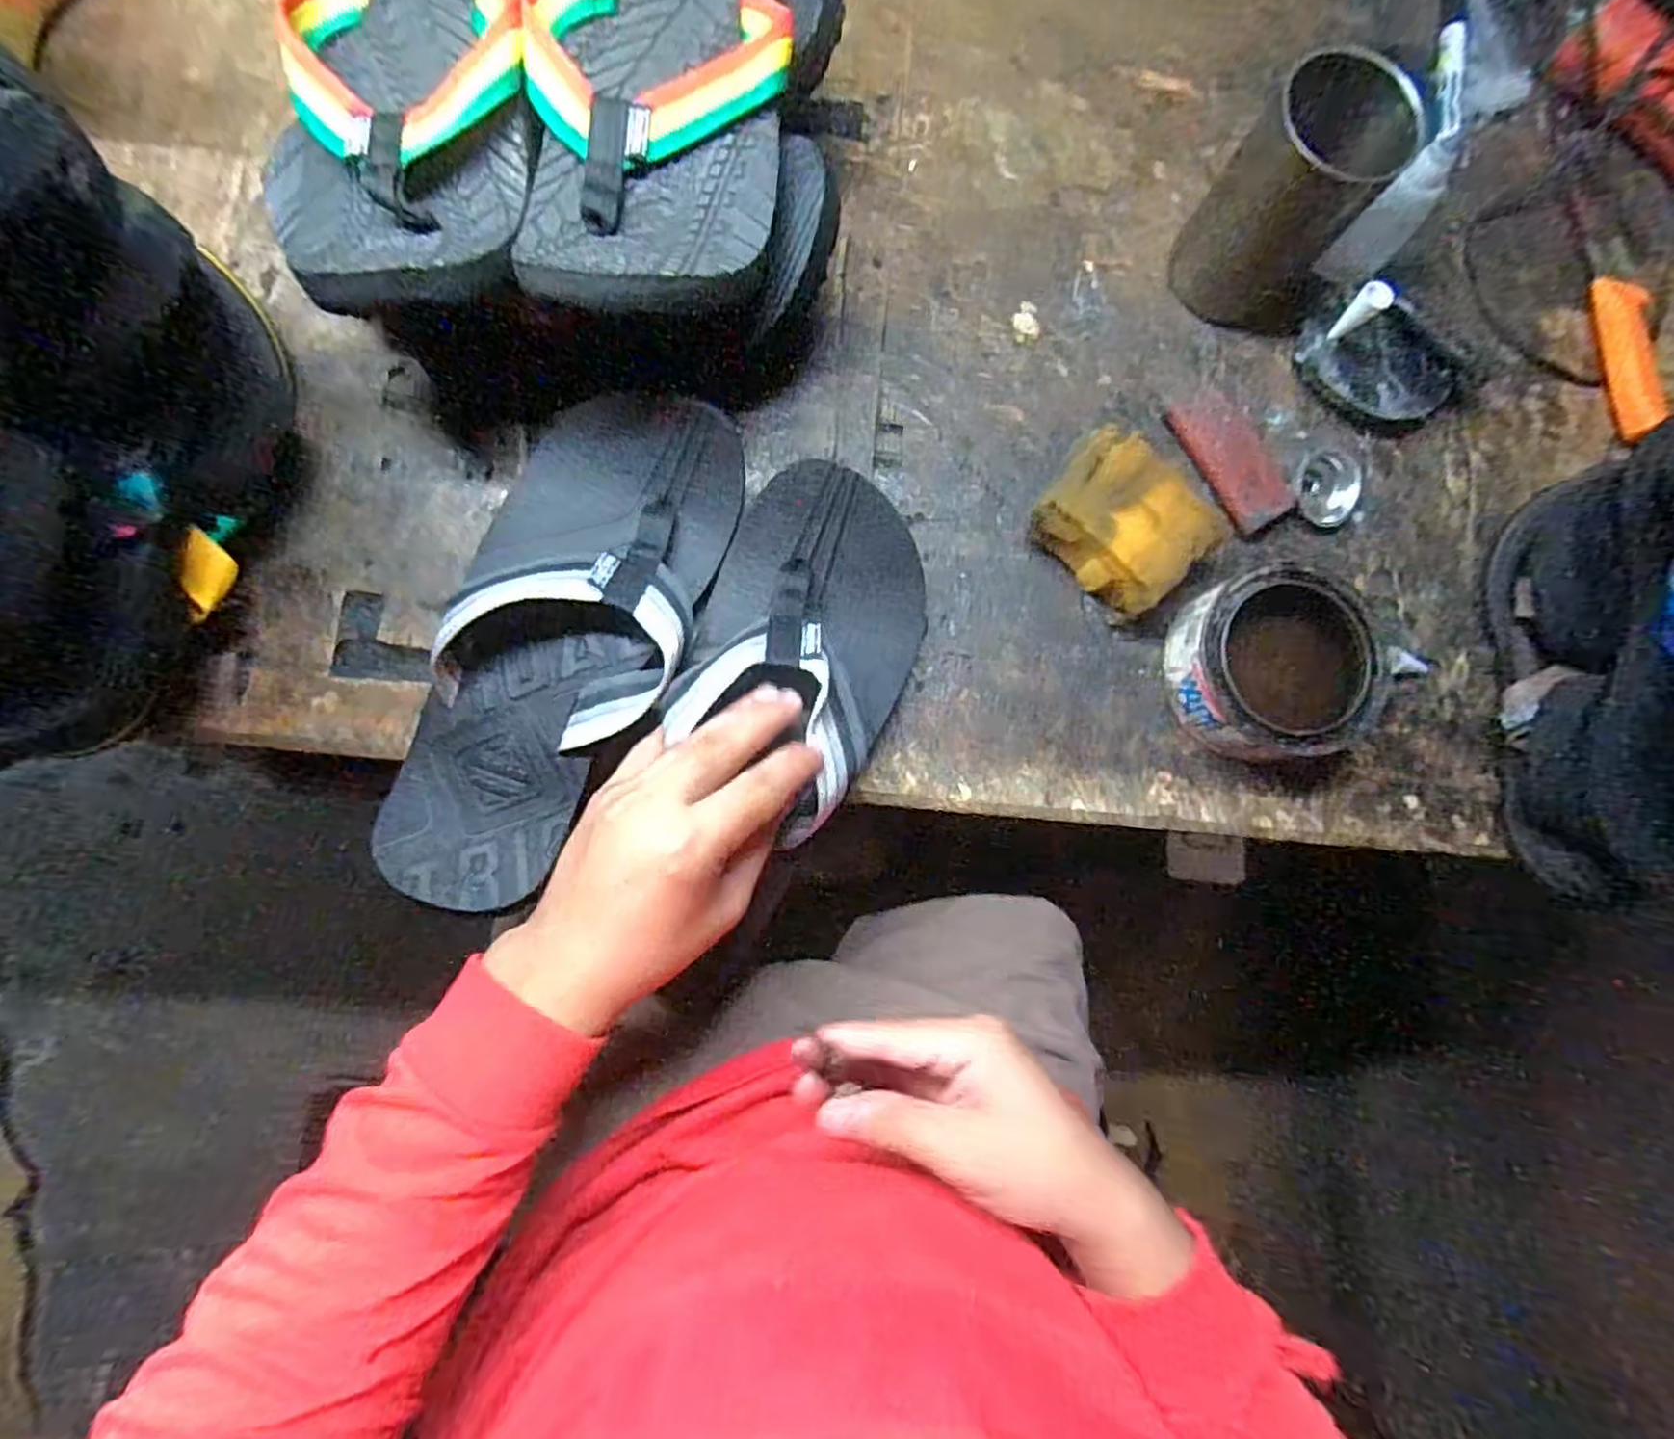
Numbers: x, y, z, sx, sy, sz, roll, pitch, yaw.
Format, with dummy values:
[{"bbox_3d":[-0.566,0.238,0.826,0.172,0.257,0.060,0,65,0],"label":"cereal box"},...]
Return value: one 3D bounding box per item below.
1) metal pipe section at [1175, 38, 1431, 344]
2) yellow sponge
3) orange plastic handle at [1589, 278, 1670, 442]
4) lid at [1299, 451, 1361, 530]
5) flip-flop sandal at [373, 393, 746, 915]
[{"bbox_3d":[0.259,-0.293,0.417,0.089,0.109,0.070,24,81,-1],"label":"metal pipe section"},{"bbox_3d":[0.159,-0.110,0.417,0.094,0.044,0.073,44,81,2],"label":"yellow sponge"},{"bbox_3d":[0.519,-0.237,0.475,0.025,0.018,0.114,1,82,-5],"label":"orange plastic handle"},{"bbox_3d":[0.307,-0.143,0.452,0.038,0.009,0.051,36,81,1],"label":"lid"},{"bbox_3d":[-0.134,-0.034,0.374,0.105,0.057,0.266,19,81,-2],"label":"flip-flop sandal"}]

